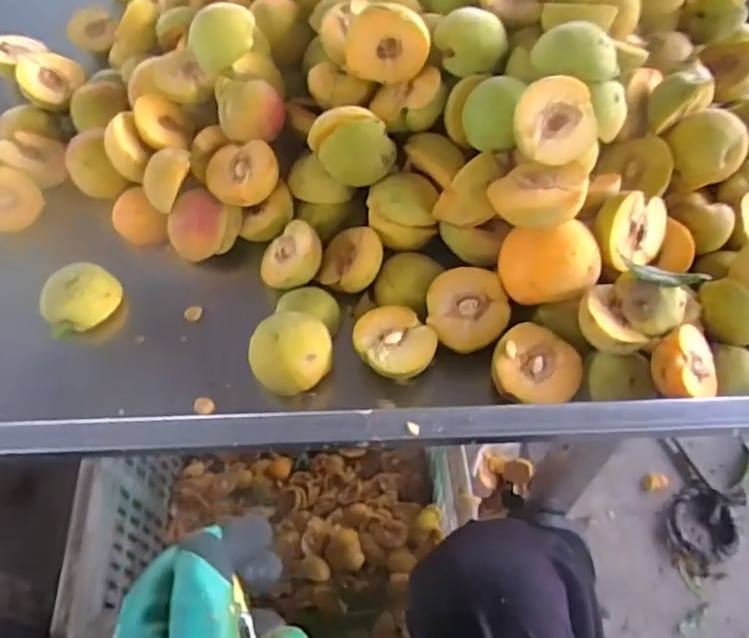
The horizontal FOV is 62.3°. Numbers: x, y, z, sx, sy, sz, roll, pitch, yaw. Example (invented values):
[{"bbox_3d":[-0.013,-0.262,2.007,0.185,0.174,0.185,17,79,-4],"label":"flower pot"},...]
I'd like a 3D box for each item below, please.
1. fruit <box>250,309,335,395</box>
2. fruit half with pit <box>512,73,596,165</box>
[{"bbox_3d":[-0.065,0.028,0.482,0.062,0.051,0.056,-6,57,-3],"label":"fruit"},{"bbox_3d":[0.129,-0.142,0.449,0.056,0.030,0.059,-11,96,9],"label":"fruit half with pit"}]

